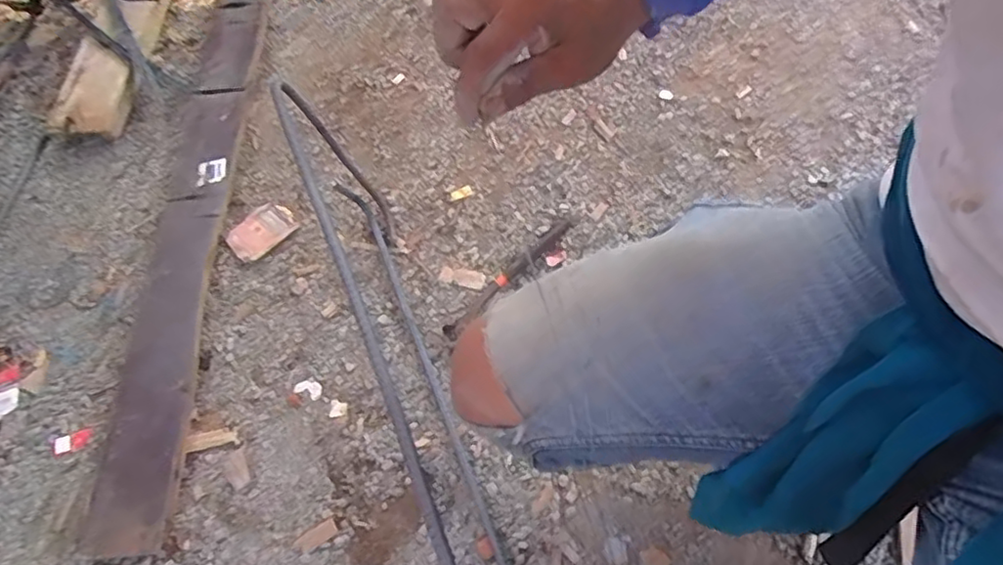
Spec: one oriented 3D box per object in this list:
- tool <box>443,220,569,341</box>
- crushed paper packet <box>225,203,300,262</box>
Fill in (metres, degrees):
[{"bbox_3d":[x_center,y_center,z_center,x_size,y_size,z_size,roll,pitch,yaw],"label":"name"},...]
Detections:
[{"bbox_3d":[0.007,-0.008,0.801,0.022,0.013,0.215,38,74,24],"label":"tool"},{"bbox_3d":[-0.329,-0.072,0.872,0.064,0.013,0.090,37,70,20],"label":"crushed paper packet"}]

